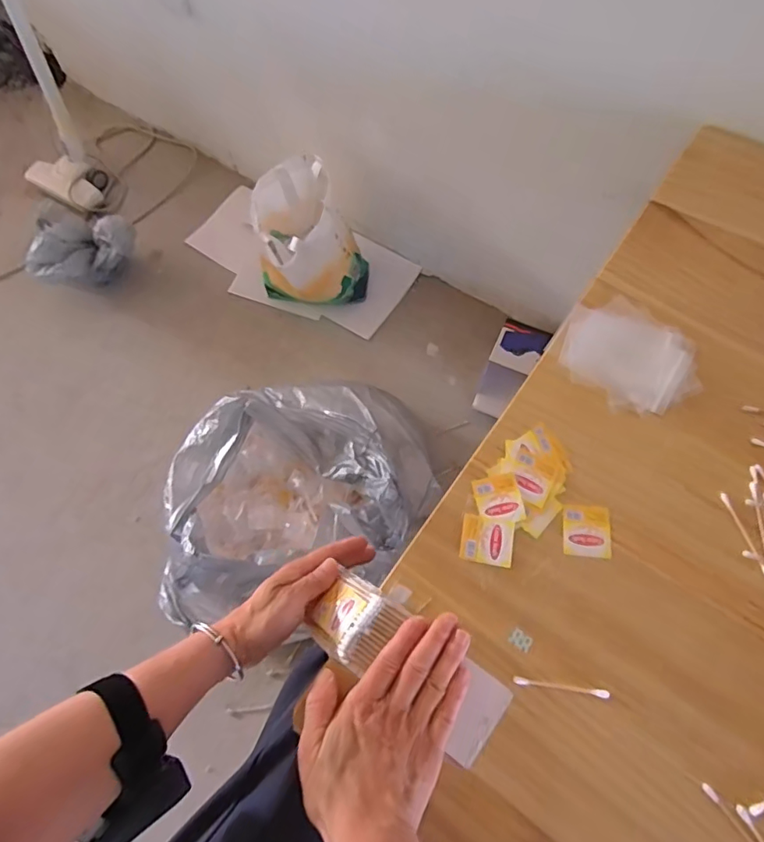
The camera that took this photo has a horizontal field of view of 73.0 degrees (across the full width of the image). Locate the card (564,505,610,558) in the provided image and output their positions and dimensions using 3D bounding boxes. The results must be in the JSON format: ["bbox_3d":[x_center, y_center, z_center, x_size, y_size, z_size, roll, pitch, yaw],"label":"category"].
[{"bbox_3d":[0.184,0.099,0.463,0.041,0.005,0.045,5,68,4],"label":"card"}]

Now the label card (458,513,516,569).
[{"bbox_3d":[0.095,0.107,0.461,0.045,0.004,0.040,11,68,7],"label":"label card"}]

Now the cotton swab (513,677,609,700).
[{"bbox_3d":[0.144,0.214,0.415,0.073,0.004,0.007,7,67,6],"label":"cotton swab"}]

